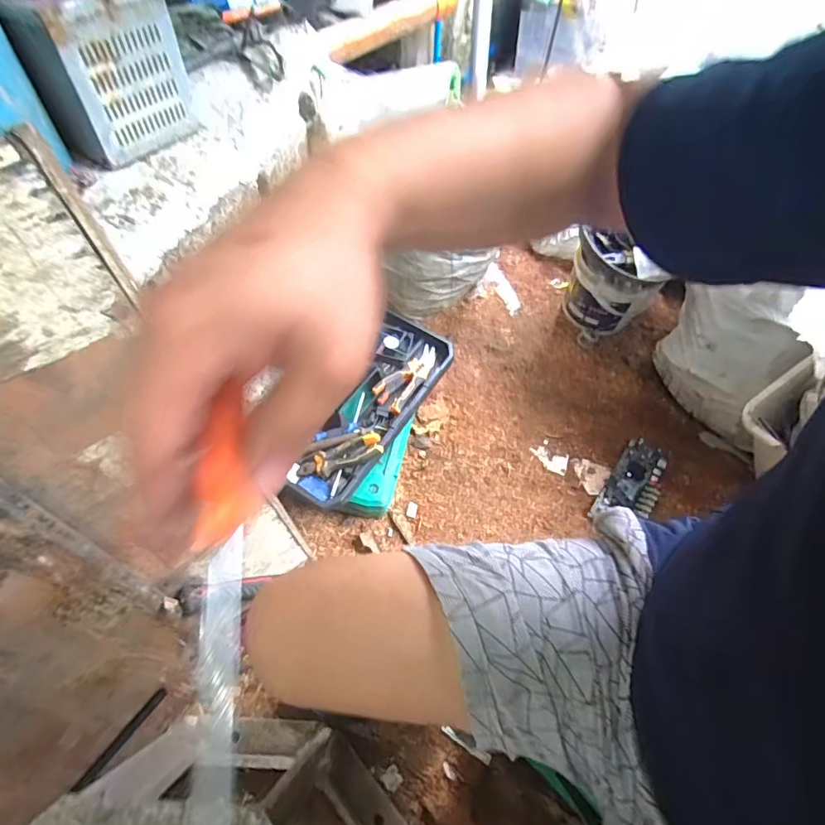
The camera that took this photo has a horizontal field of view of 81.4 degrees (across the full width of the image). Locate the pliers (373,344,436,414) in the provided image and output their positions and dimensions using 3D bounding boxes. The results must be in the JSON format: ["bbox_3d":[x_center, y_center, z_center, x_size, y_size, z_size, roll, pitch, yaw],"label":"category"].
[{"bbox_3d":[-0.006,-0.079,0.987,0.069,0.014,0.182,32,62,17],"label":"pliers"}]

